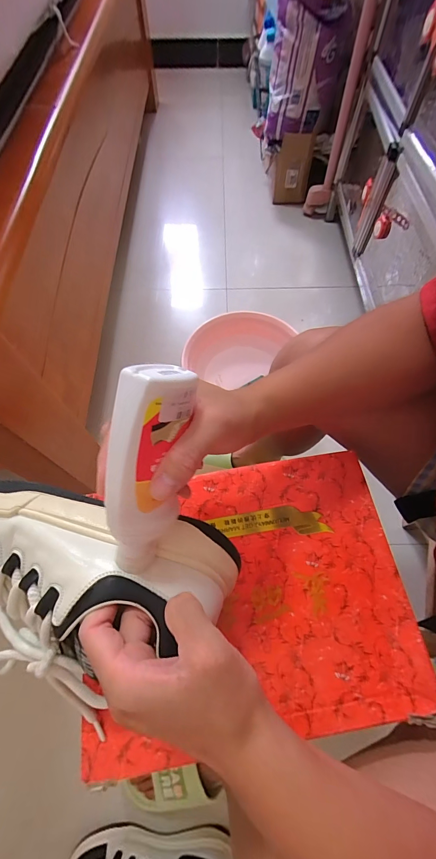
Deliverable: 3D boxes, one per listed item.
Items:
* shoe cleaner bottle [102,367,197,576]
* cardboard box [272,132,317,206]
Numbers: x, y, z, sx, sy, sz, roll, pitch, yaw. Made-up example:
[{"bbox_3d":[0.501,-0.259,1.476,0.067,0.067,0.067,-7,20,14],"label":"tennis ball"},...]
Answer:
[{"bbox_3d":[-0.041,0.030,0.197,0.035,0.043,0.133,13,109,7],"label":"shoe cleaner bottle"},{"bbox_3d":[0.274,-0.939,1.177,0.115,0.227,0.068,10,65,5],"label":"cardboard box"}]

